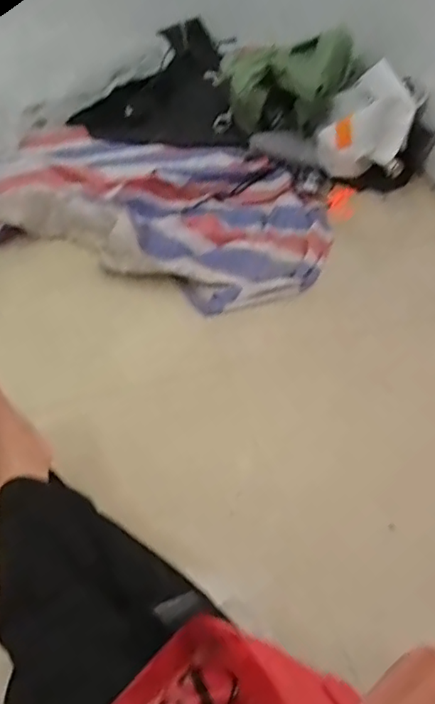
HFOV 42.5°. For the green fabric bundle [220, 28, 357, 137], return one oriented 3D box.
[{"bbox_3d":[0.200,-0.759,1.582,0.388,0.202,0.318,4,45,4],"label":"green fabric bundle"}]

